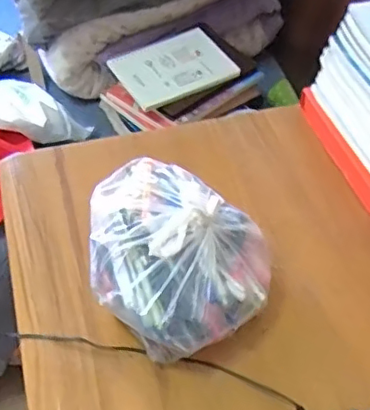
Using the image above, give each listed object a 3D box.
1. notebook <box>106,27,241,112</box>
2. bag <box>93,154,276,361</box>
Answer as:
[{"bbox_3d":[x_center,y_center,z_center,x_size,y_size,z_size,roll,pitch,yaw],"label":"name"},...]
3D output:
[{"bbox_3d":[-0.018,-0.257,1.117,0.210,0.014,0.148,-28,65,-24],"label":"notebook"},{"bbox_3d":[-0.018,0.047,0.682,0.192,0.124,0.235,-33,58,-26],"label":"bag"}]

